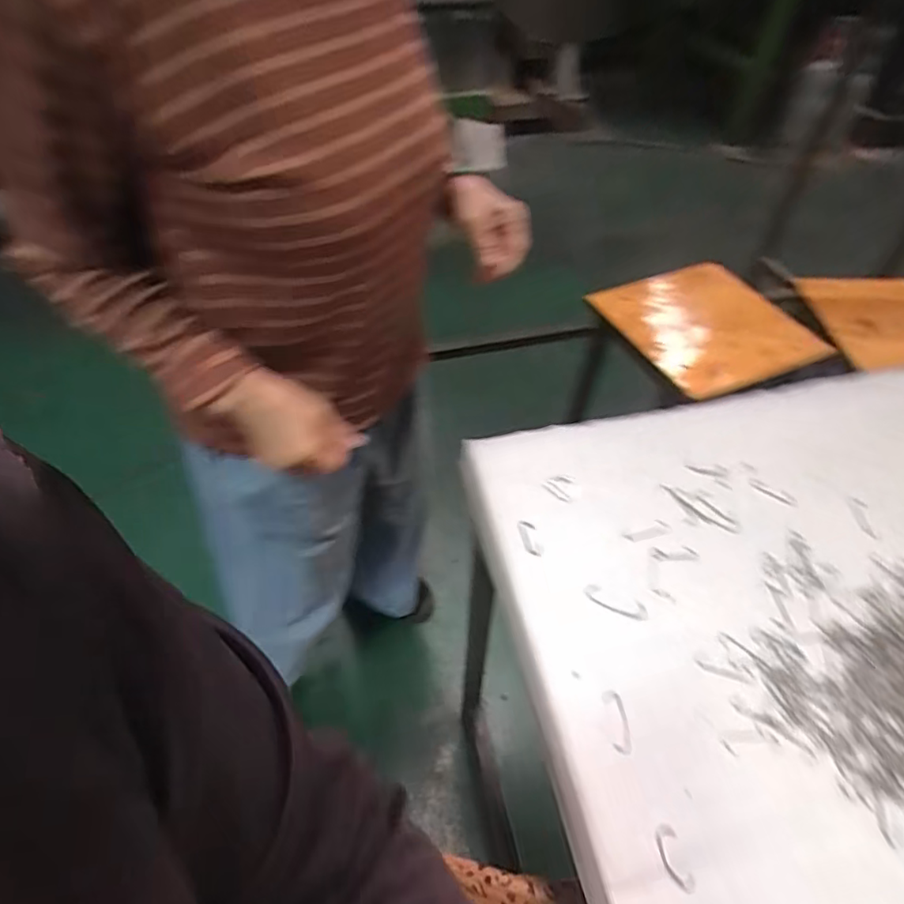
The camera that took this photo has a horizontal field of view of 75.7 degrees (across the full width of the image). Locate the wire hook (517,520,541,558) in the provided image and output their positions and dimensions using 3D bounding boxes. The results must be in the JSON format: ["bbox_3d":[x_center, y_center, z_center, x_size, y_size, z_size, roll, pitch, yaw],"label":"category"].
[{"bbox_3d":[0.070,0.079,0.531,0.015,0.005,0.040,-3,50,-5],"label":"wire hook"}]

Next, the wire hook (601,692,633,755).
[{"bbox_3d":[0.121,0.197,0.424,0.015,0.004,0.044,-3,50,-5],"label":"wire hook"}]

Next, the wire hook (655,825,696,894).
[{"bbox_3d":[0.141,0.258,0.369,0.015,0.004,0.037,-8,51,-9],"label":"wire hook"}]

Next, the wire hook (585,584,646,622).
[{"bbox_3d":[0.138,0.128,0.490,0.053,0.007,0.018,18,51,12],"label":"wire hook"}]

